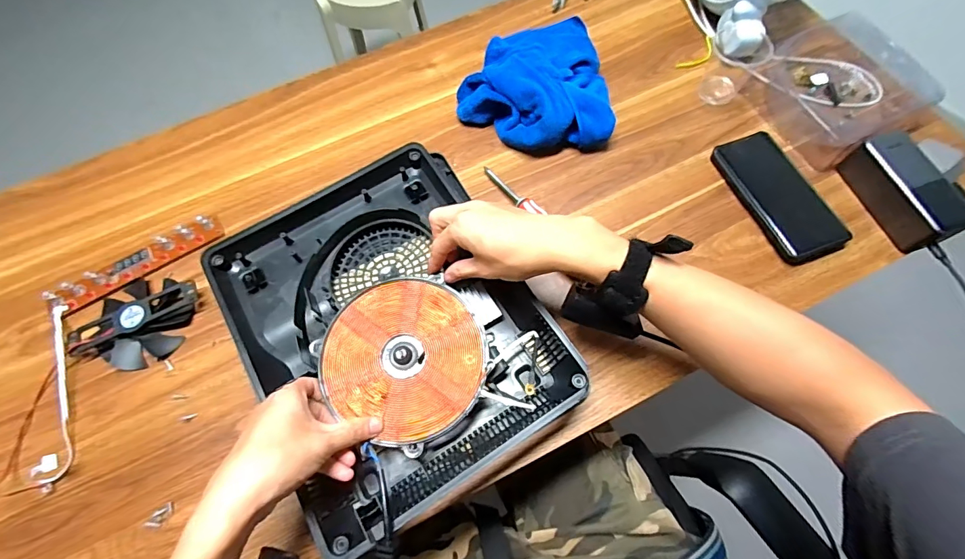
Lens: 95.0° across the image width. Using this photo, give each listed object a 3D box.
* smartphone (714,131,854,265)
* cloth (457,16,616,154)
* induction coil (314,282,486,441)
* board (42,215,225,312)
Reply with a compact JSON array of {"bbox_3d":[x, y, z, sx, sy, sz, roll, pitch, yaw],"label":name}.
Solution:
[{"bbox_3d":[0.353,-0.102,0.525,0.089,0.019,0.171,-18,67,-4],"label":"smartphone"},{"bbox_3d":[0.062,-0.276,0.585,0.184,0.068,0.237,-4,67,2],"label":"cloth"},{"bbox_3d":[-0.075,0.070,0.422,0.158,0.007,0.144,-1,66,2],"label":"induction coil"},{"bbox_3d":[-0.402,-0.020,0.514,0.193,0.011,0.037,-31,68,-9],"label":"board"}]

